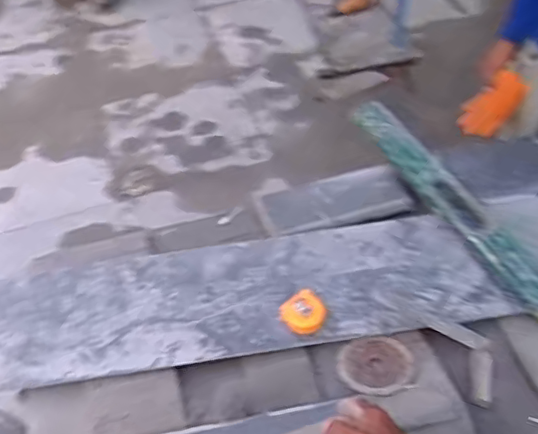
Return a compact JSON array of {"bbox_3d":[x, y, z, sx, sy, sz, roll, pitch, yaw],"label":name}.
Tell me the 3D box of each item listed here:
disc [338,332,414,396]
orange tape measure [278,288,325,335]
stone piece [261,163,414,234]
[{"bbox_3d":[0.151,0.209,0.860,0.104,0.008,0.090,-9,51,-5],"label":"disc"},{"bbox_3d":[0.056,0.143,0.897,0.067,0.029,0.061,-38,59,-26],"label":"orange tape measure"},{"bbox_3d":[0.116,-0.033,1.065,0.245,0.030,0.117,-16,52,-11],"label":"stone piece"}]

